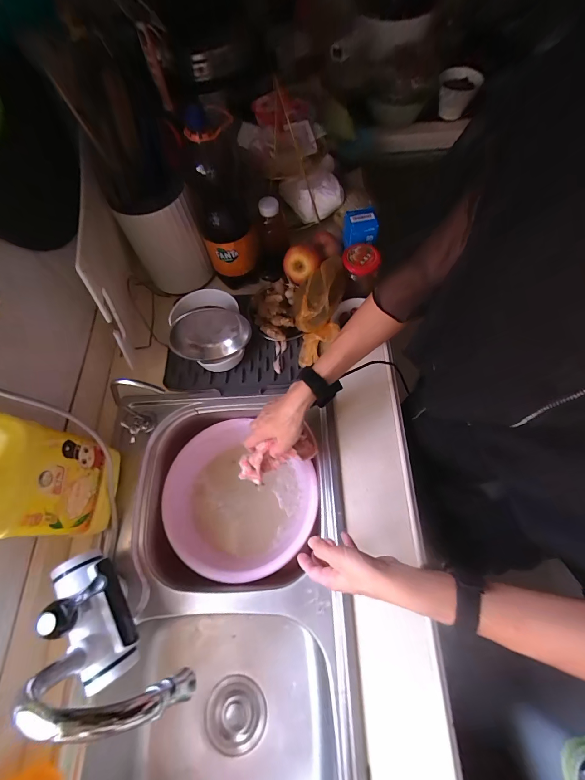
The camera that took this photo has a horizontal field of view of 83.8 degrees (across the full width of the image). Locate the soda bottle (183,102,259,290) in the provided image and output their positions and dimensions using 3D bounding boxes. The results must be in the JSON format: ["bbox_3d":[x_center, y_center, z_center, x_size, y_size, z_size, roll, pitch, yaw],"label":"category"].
[{"bbox_3d":[-0.125,-0.323,0.622,0.105,0.315,0.089,-17,67,-4],"label":"soda bottle"}]

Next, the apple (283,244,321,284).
[{"bbox_3d":[0.019,-0.257,0.668,0.071,0.066,0.058,-3,67,2],"label":"apple"}]

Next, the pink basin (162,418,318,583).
[{"bbox_3d":[-0.112,0.238,0.676,0.277,0.140,0.268,-1,67,3],"label":"pink basin"}]

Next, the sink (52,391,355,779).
[{"bbox_3d":[-0.112,0.398,0.588,0.391,0.217,0.753,0,67,3],"label":"sink"}]

